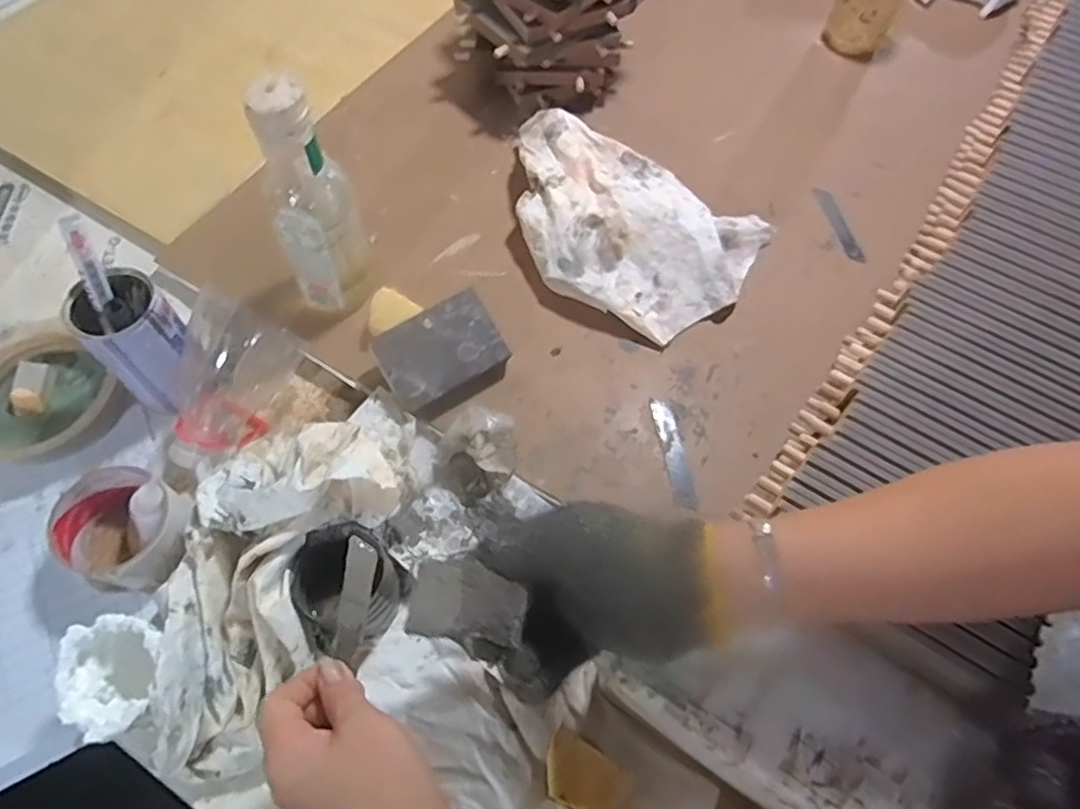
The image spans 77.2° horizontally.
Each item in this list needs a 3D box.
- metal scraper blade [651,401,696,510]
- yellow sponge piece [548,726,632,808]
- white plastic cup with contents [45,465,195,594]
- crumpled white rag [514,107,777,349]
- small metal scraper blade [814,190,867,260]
[{"bbox_3d":[0.110,0.040,0.556,0.019,0.007,0.097,-4,61,-5],"label":"metal scraper blade"},{"bbox_3d":[0.028,0.243,0.440,0.055,0.035,0.039,32,64,14],"label":"yellow sponge piece"},{"bbox_3d":[-0.305,0.092,0.500,0.085,0.059,0.080,1,61,-2],"label":"white plastic cup with contents"},{"bbox_3d":[0.075,-0.167,0.637,0.249,0.058,0.168,25,63,10],"label":"crumpled white rag"},{"bbox_3d":[0.304,-0.185,0.688,0.020,0.004,0.099,-8,62,-8],"label":"small metal scraper blade"}]

